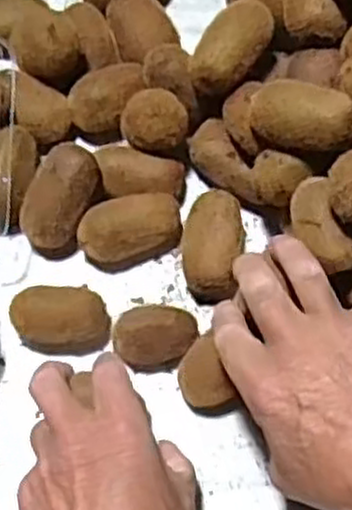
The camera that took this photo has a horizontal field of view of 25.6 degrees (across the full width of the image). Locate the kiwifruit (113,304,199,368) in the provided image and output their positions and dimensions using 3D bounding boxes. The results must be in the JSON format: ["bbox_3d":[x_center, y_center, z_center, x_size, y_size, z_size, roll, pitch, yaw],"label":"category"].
[{"bbox_3d":[-0.014,0.054,0.509,0.056,0.036,0.040,-10,70,-7],"label":"kiwifruit"}]

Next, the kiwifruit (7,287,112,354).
[{"bbox_3d":[-0.076,0.043,0.510,0.063,0.038,0.040,-7,69,-6],"label":"kiwifruit"}]

